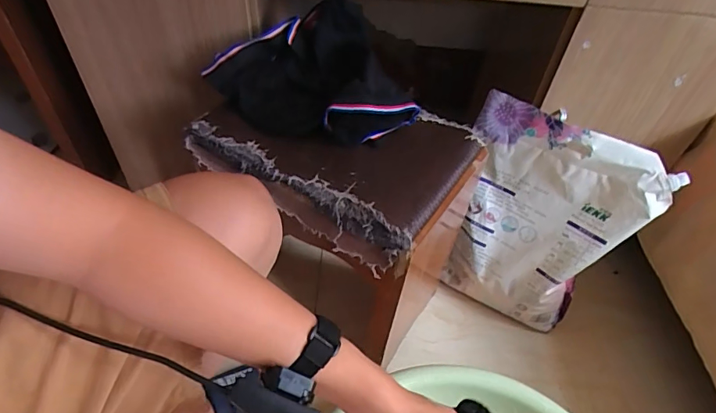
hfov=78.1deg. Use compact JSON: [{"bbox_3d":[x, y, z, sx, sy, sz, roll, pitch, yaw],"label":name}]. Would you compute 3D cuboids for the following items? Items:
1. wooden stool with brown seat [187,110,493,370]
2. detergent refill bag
[{"bbox_3d":[-0.033,0.031,0.787,0.364,0.425,0.305,30,53,20],"label":"wooden stool with brown seat"},{"bbox_3d":[0.320,0.041,0.824,0.305,0.409,0.134,29,52,19],"label":"detergent refill bag"}]

